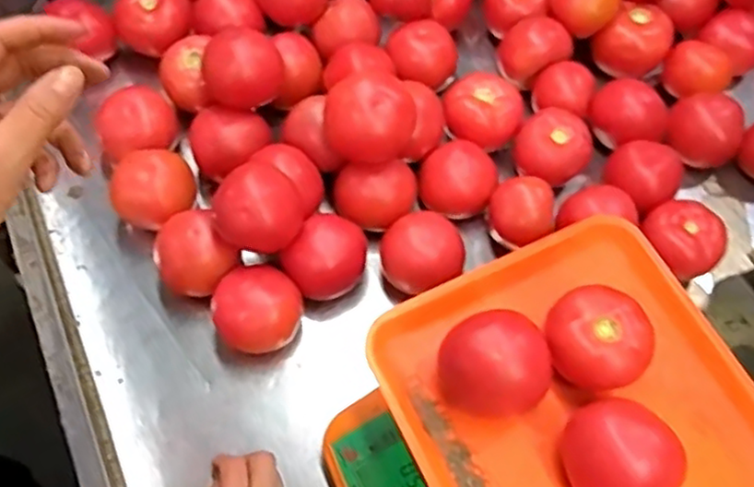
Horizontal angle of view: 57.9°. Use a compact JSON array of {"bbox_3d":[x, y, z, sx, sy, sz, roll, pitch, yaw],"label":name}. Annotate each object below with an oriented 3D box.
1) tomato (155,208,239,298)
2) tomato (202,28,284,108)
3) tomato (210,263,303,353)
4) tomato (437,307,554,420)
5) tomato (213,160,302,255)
[{"bbox_3d":[-0.156,0.016,0.592,0.063,0.062,0.065,-33,69,-18],"label":"tomato"},{"bbox_3d":[-0.122,-0.159,0.625,0.070,0.057,0.063,-12,64,-9],"label":"tomato"},{"bbox_3d":[-0.101,0.058,0.577,0.067,0.055,0.067,1,63,-2],"label":"tomato"},{"bbox_3d":[0.075,0.076,0.439,0.070,0.050,0.066,-3,63,-4],"label":"tomato"},{"bbox_3d":[-0.096,-0.026,0.556,0.067,0.056,0.066,1,63,-2],"label":"tomato"}]

